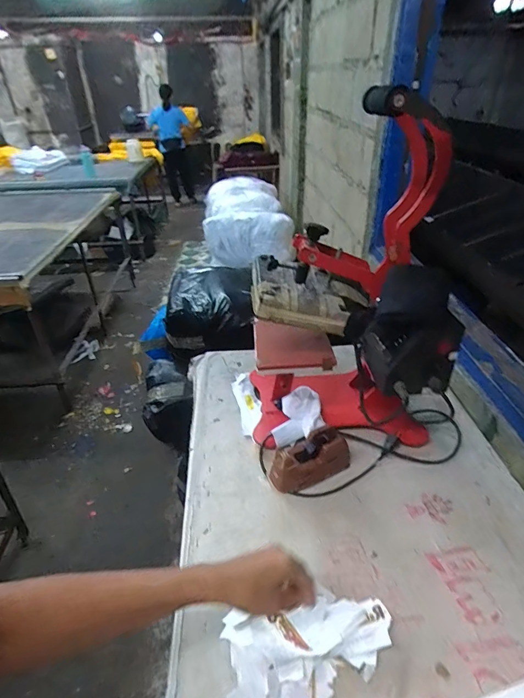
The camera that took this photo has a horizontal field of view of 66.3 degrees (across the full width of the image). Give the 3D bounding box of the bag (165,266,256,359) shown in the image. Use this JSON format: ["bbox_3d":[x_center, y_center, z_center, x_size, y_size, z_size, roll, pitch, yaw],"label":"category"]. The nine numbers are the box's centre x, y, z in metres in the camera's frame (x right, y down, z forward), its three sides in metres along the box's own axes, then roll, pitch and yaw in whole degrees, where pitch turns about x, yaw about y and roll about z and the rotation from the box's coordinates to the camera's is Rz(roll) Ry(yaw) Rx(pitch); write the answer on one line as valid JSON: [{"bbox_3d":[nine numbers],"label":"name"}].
[{"bbox_3d":[-0.181,-0.149,1.474,0.306,0.212,0.339,-2,34,0],"label":"bag"}]

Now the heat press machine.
[{"bbox_3d":[0.148,-0.124,0.788,0.324,0.609,0.383,-2,34,-1],"label":"heat press machine"}]

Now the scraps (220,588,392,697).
[{"bbox_3d":[0.066,0.393,0.515,0.216,0.038,0.133,-7,33,-8],"label":"scraps"}]

